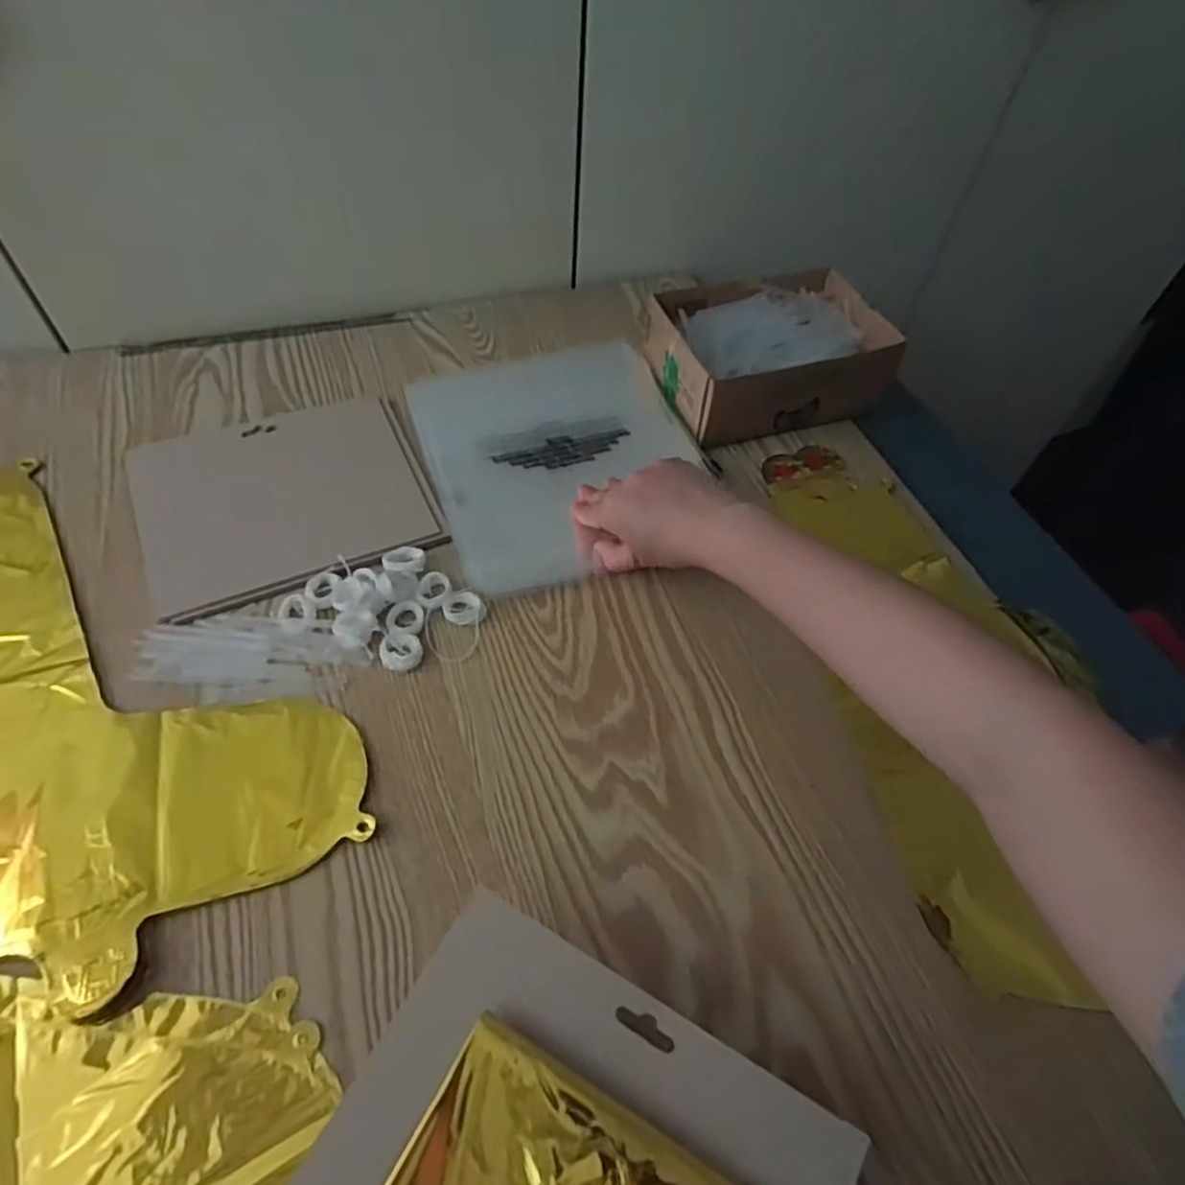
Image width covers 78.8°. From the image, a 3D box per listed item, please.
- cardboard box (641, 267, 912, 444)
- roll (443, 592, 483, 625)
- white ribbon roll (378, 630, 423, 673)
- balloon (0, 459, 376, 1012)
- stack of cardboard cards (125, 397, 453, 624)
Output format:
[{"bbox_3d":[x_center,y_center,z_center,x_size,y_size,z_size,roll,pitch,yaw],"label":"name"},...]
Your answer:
[{"bbox_3d":[0.150,-0.207,0.628,0.187,0.068,0.137,-16,58,-16],"label":"cardboard box"},{"bbox_3d":[-0.088,0.011,0.490,0.025,0.007,0.023,3,54,-4],"label":"roll"},{"bbox_3d":[-0.124,0.038,0.470,0.027,0.007,0.028,-12,57,-14],"label":"white ribbon roll"},{"bbox_3d":[-0.327,0.043,0.444,0.231,0.009,0.394,-30,63,-24],"label":"balloon"},{"bbox_3d":[-0.229,-0.074,0.538,0.199,0.013,0.175,-19,59,-18],"label":"stack of cardboard cards"}]

